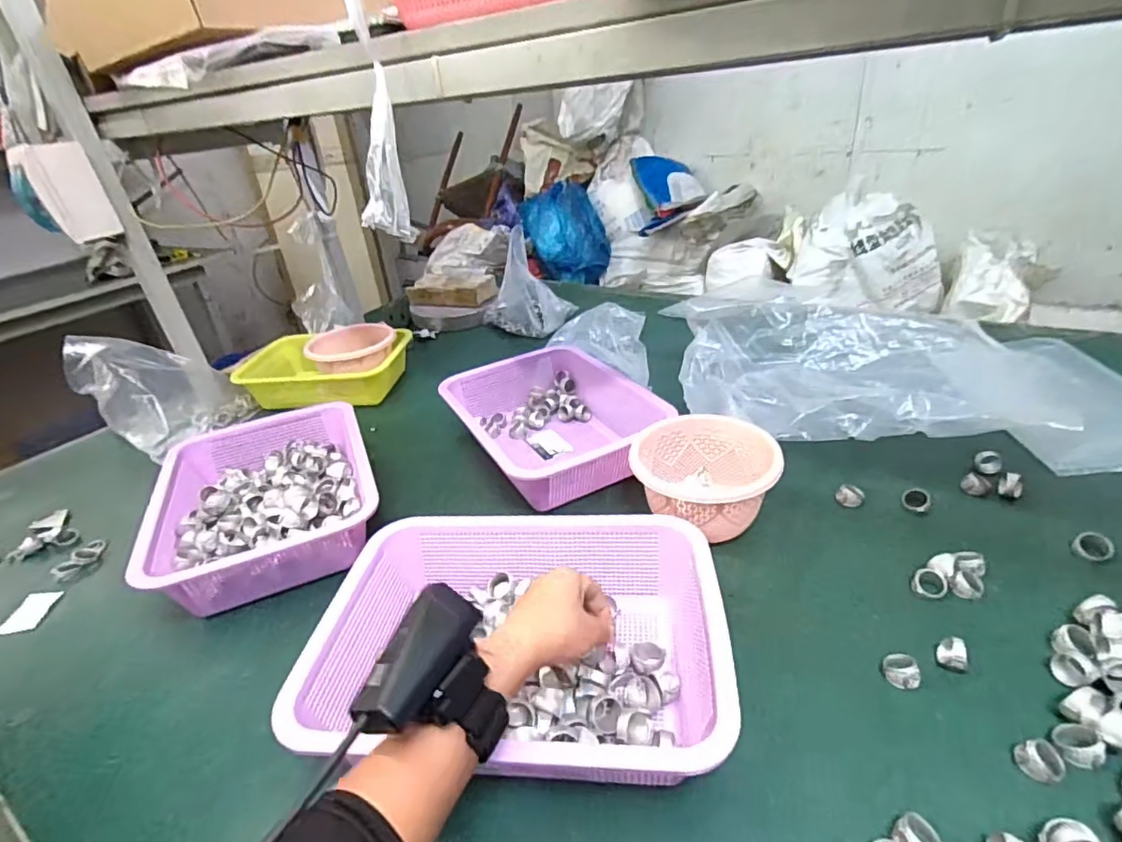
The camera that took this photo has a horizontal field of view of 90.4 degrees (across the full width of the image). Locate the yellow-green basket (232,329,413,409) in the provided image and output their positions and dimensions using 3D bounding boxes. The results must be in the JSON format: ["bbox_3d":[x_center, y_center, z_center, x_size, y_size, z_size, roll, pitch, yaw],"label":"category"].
[{"bbox_3d":[-0.413,-0.084,0.977,0.260,0.079,0.181,1,31,13],"label":"yellow-green basket"}]

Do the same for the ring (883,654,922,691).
[{"bbox_3d":[0.264,0.196,0.434,0.021,0.020,0.024,1,31,13],"label":"ring"}]

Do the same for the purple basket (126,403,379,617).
[{"bbox_3d":[-0.339,0.085,0.658,0.221,0.073,0.289,-18,32,-18],"label":"purple basket"}]

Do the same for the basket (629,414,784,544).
[{"bbox_3d":[0.150,0.063,0.594,0.127,0.094,0.129,-5,30,3],"label":"basket"}]

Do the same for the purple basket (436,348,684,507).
[{"bbox_3d":[-0.015,0.003,0.746,0.214,0.084,0.288,-19,32,-20],"label":"purple basket"}]

